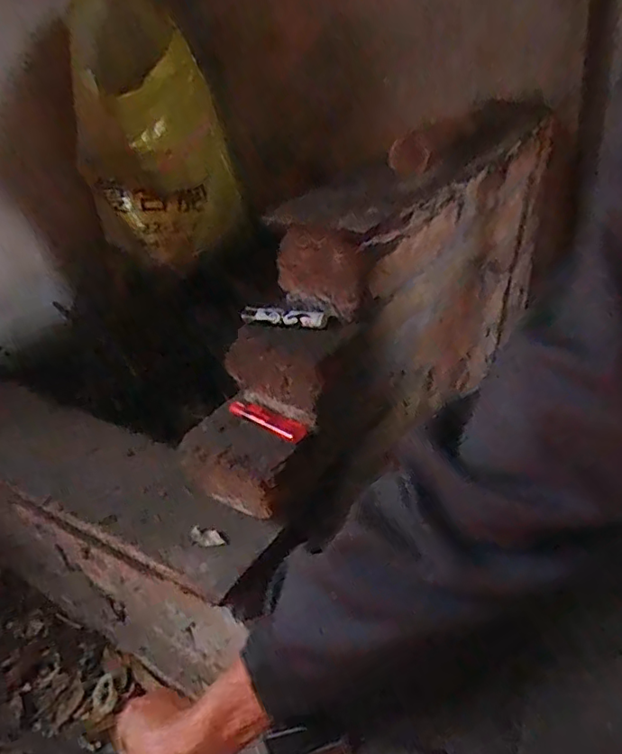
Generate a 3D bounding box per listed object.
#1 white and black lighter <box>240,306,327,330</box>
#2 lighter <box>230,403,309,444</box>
[{"bbox_3d":[-0.026,-0.057,0.533,0.081,0.010,0.018,2,34,12],"label":"white and black lighter"},{"bbox_3d":[-0.039,0.038,0.519,0.081,0.011,0.021,20,41,34],"label":"lighter"}]

